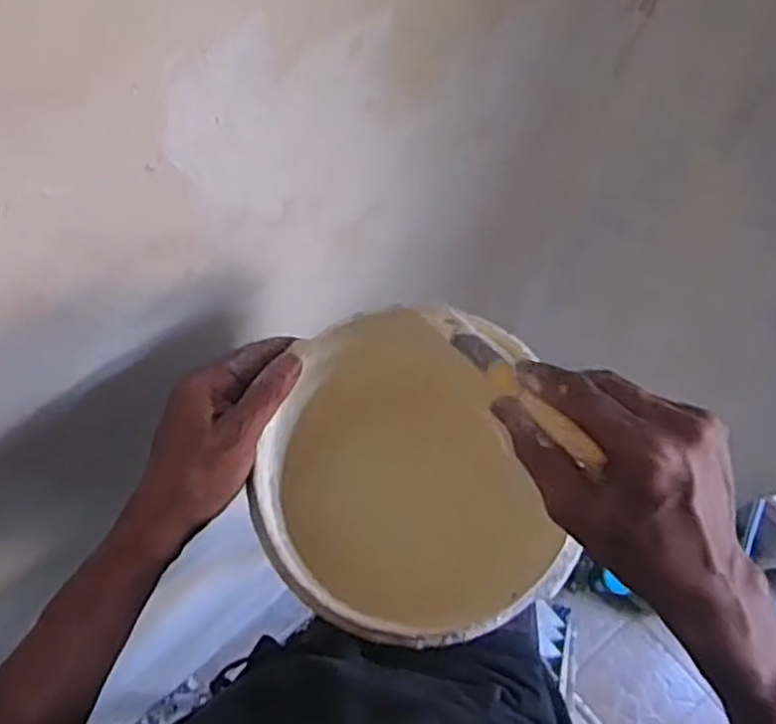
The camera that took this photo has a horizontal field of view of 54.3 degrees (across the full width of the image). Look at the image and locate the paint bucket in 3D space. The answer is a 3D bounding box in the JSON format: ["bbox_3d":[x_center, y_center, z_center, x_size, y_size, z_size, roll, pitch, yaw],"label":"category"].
[{"bbox_3d":[0.023,0.091,0.545,0.205,0.164,0.210,0,71,0],"label":"paint bucket"}]

